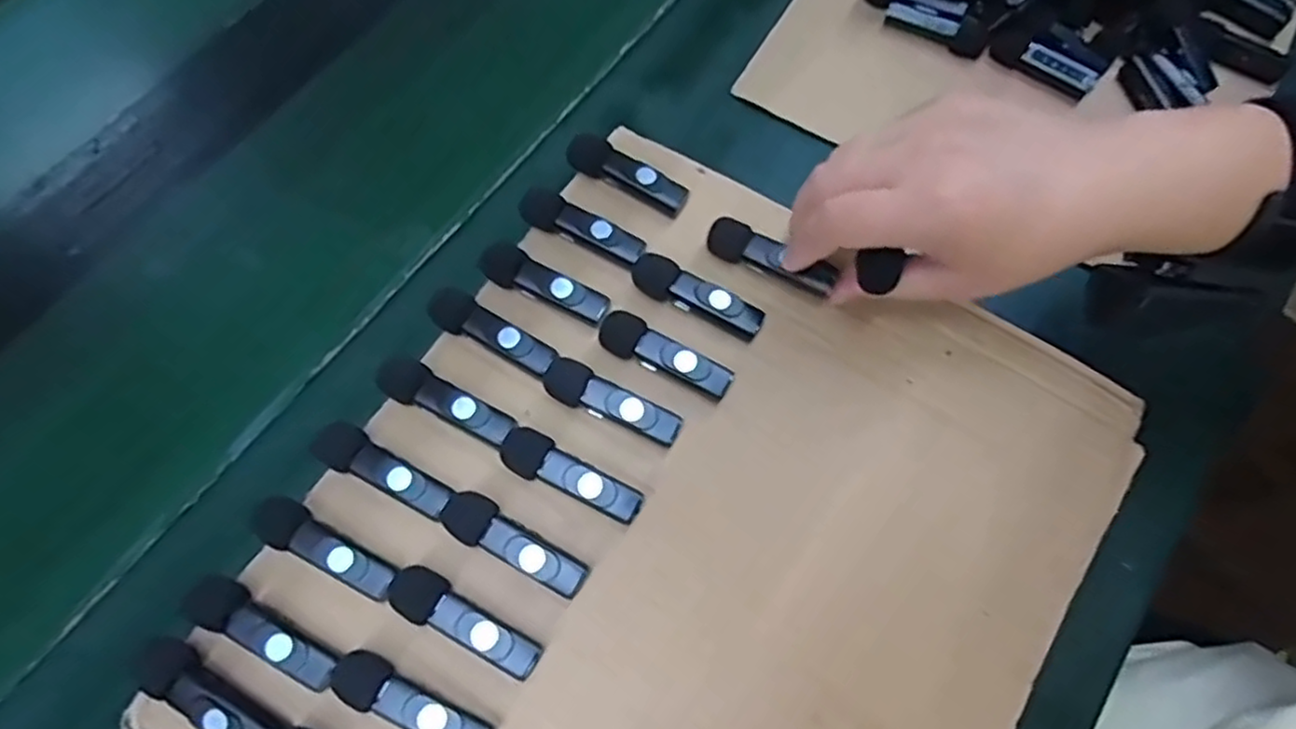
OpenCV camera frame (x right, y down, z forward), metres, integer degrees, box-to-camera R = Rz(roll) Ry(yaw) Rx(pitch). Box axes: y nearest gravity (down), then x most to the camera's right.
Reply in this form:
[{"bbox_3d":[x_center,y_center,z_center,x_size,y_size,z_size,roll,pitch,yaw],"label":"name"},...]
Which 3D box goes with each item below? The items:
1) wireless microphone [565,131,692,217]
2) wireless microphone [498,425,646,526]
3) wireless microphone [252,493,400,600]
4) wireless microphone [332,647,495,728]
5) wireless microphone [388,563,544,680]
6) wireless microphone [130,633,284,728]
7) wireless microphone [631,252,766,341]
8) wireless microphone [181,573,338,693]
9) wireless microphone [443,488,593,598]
[{"bbox_3d":[-0.010,-0.097,0.357,0.063,0.017,0.015,26,71,12],"label":"wireless microphone"},{"bbox_3d":[-0.034,0.050,0.307,0.065,0.018,0.020,29,71,13],"label":"wireless microphone"},{"bbox_3d":[-0.132,0.076,0.292,0.061,0.021,0.018,26,71,12],"label":"wireless microphone"},{"bbox_3d":[-0.091,0.133,0.275,0.065,0.018,0.018,26,71,12],"label":"wireless microphone"},{"bbox_3d":[-0.074,0.105,0.286,0.065,0.019,0.020,30,72,13],"label":"wireless microphone"},{"bbox_3d":[-0.168,0.128,0.272,0.063,0.020,0.018,31,72,14],"label":"wireless microphone"},{"bbox_3d":[0.023,-0.031,0.338,0.065,0.019,0.018,26,71,12],"label":"wireless microphone"},{"bbox_3d":[-0.151,0.106,0.282,0.066,0.019,0.018,26,71,12],"label":"wireless microphone"},{"bbox_3d":[-0.056,0.076,0.297,0.066,0.020,0.020,31,72,14],"label":"wireless microphone"}]

